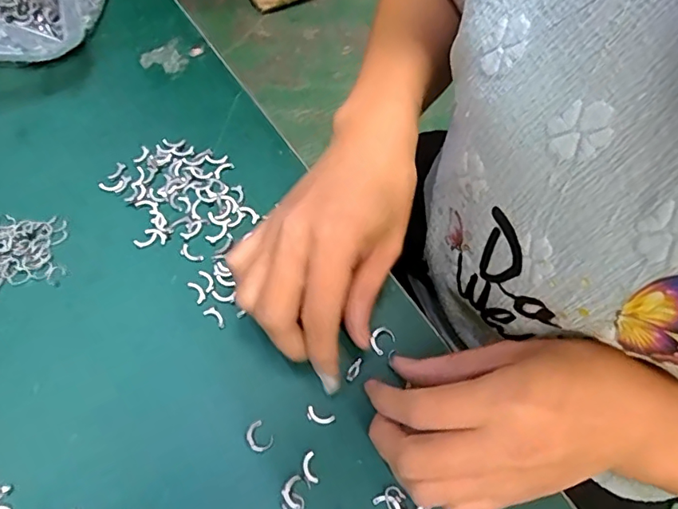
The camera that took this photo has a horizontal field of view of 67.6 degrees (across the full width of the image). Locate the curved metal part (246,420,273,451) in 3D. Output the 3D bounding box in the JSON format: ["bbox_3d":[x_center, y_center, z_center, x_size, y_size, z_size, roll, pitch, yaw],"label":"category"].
[{"bbox_3d":[-0.040,0.091,0.252,0.011,0.004,0.014,-36,68,-19],"label":"curved metal part"}]

